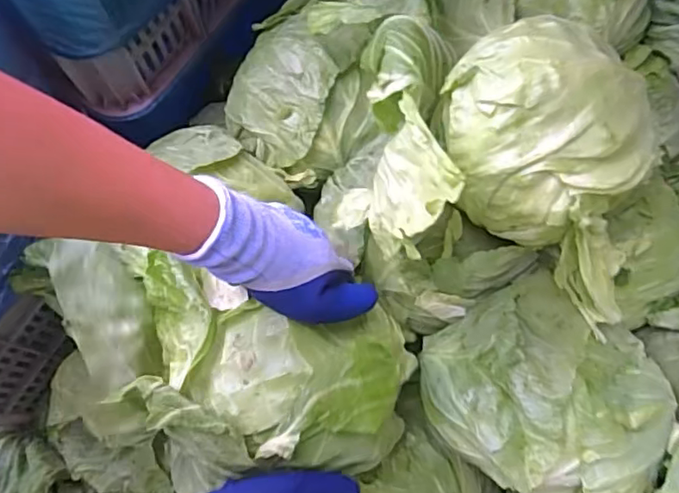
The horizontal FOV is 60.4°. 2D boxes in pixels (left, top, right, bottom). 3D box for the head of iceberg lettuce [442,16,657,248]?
[{"bbox_3d":[0.149,-0.086,0.433,0.130,0.102,0.135,0,71,1],"label":"head of iceberg lettuce"}]

